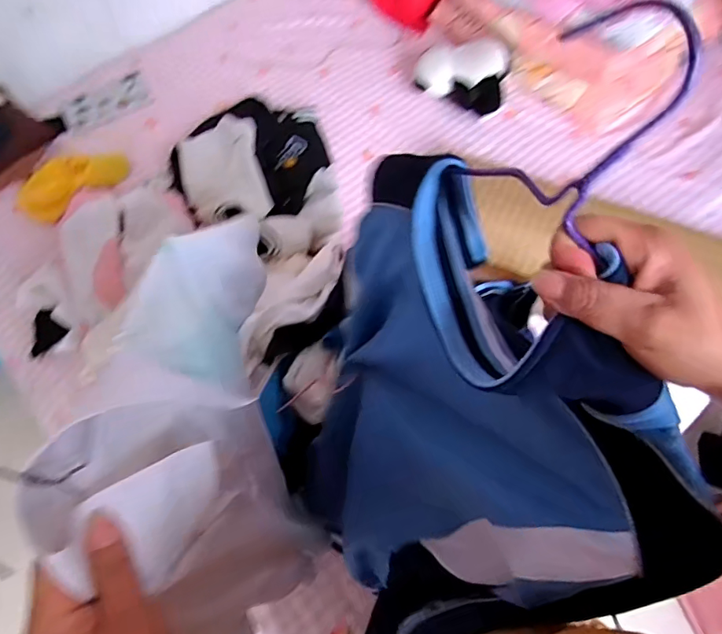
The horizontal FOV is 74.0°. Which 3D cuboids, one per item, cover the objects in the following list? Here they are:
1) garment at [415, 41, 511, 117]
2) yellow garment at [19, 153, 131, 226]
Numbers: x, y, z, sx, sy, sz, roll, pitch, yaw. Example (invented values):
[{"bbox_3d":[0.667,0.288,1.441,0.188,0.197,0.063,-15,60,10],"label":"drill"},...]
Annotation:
[{"bbox_3d":[0.268,-0.646,1.285,0.246,0.109,0.129,11,63,8],"label":"garment"},{"bbox_3d":[-0.721,-0.340,1.202,0.155,0.055,0.269,40,71,20],"label":"yellow garment"}]

